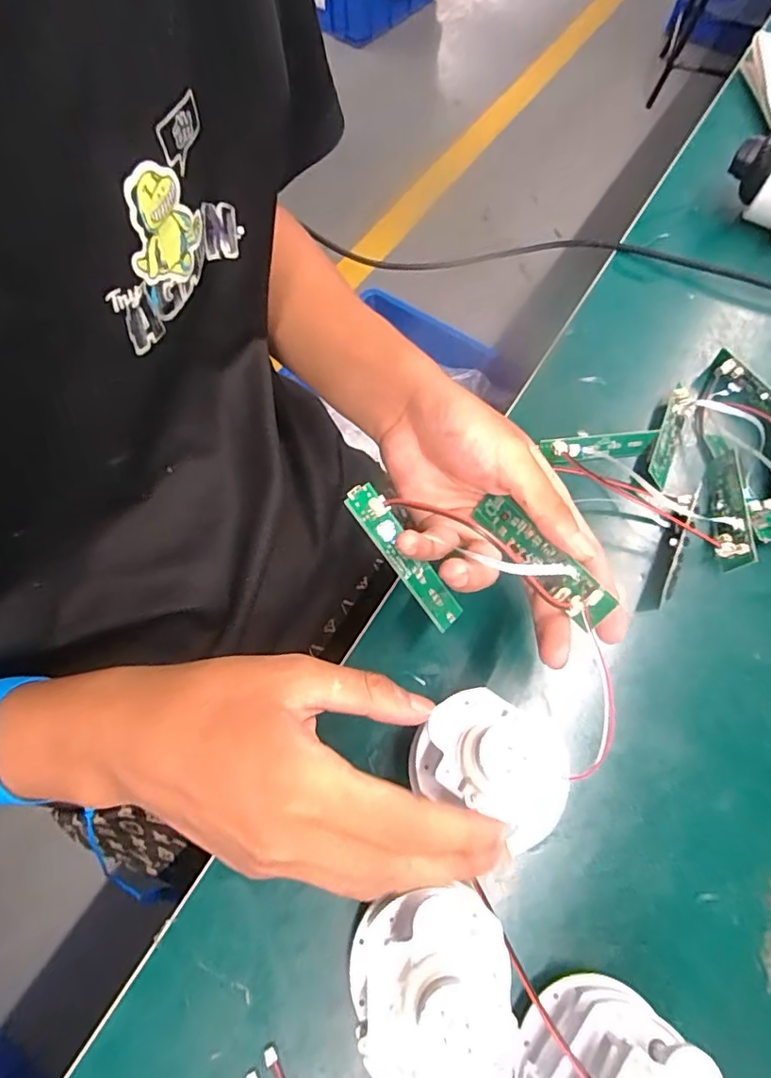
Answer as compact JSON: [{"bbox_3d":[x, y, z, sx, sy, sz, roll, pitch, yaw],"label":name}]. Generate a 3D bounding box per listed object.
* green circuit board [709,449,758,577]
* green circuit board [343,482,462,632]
[{"bbox_3d":[0.216,-0.021,0.341,0.013,0.024,0.085,20,60,-14],"label":"green circuit board"},{"bbox_3d":[0.010,0.009,0.269,0.018,0.006,0.084,-39,100,-16],"label":"green circuit board"}]

